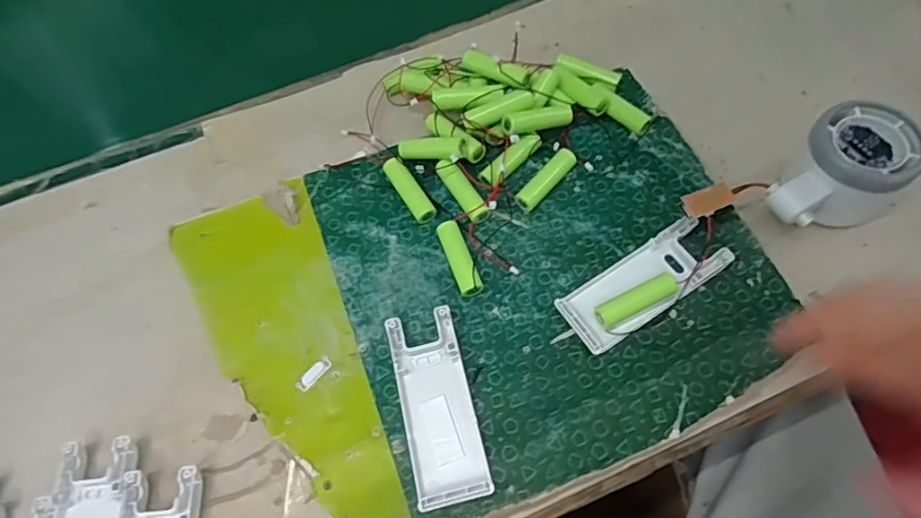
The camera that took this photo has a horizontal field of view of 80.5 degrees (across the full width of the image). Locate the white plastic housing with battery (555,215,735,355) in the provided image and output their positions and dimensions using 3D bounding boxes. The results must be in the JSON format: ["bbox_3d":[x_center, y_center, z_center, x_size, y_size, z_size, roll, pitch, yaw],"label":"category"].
[{"bbox_3d":[0.108,0.013,0.322,0.102,0.018,0.041,-31,67,-11],"label":"white plastic housing with battery"}]

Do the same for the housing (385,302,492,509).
[{"bbox_3d":[-0.013,0.080,0.301,0.038,0.014,0.103,-14,65,-3],"label":"housing"}]

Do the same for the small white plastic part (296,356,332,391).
[{"bbox_3d":[-0.085,0.067,0.316,0.008,0.004,0.023,38,73,18],"label":"small white plastic part"}]

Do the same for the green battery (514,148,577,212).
[{"bbox_3d":[0.057,-0.052,0.361,0.014,0.011,0.050,39,73,19],"label":"green battery"}]

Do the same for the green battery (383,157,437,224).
[{"bbox_3d":[-0.034,-0.046,0.361,0.014,0.012,0.049,-32,67,-11],"label":"green battery"}]

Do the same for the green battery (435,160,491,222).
[{"bbox_3d":[0.001,-0.046,0.357,0.014,0.014,0.048,-33,68,-12],"label":"green battery"}]

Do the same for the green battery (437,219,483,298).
[{"bbox_3d":[-0.001,0.000,0.341,0.014,0.010,0.050,-20,66,-6],"label":"green battery"}]

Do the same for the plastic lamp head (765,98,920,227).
[{"bbox_3d":[0.222,-0.046,0.322,0.079,0.052,0.059,-36,68,-13],"label":"plastic lamp head"}]

